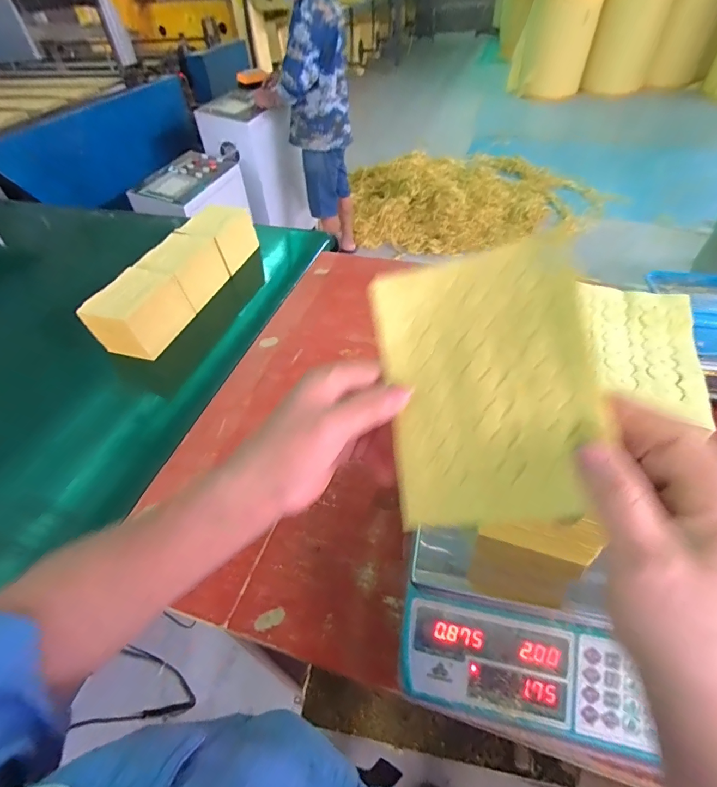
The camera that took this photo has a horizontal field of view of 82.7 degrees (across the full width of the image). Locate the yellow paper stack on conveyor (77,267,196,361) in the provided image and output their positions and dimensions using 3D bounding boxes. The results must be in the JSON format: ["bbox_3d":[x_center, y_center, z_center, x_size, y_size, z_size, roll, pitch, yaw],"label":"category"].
[{"bbox_3d":[-0.459,-0.168,0.866,0.116,0.120,0.173,15,51,17],"label":"yellow paper stack on conveyor"}]

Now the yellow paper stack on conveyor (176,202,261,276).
[{"bbox_3d":[-0.364,-0.407,1.063,0.113,0.129,0.177,12,50,15],"label":"yellow paper stack on conveyor"}]

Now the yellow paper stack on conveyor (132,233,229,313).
[{"bbox_3d":[-0.409,-0.284,0.956,0.120,0.110,0.167,8,49,12],"label":"yellow paper stack on conveyor"}]

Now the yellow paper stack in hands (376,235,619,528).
[{"bbox_3d":[0.075,-0.006,0.244,0.119,0.008,0.161,-12,78,23],"label":"yellow paper stack in hands"}]

